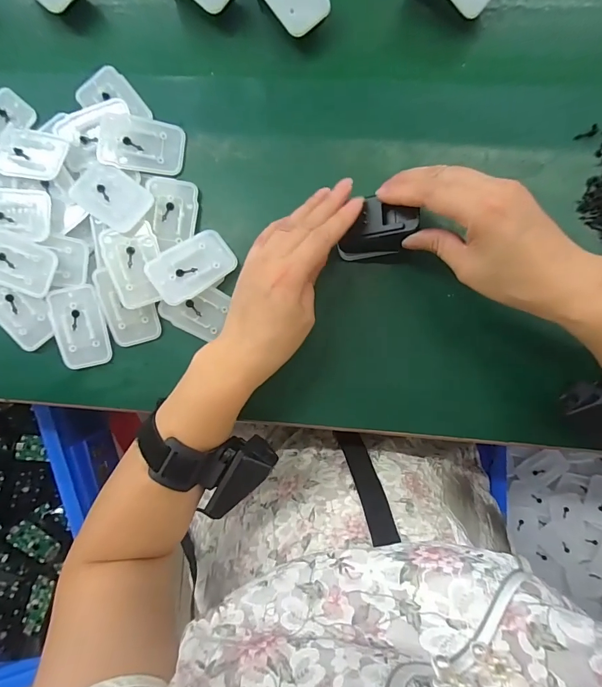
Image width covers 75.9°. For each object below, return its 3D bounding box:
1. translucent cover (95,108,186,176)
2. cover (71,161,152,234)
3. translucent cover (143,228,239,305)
[{"bbox_3d":[-0.134,-0.169,0.326,0.068,0.005,0.046,8,89,-8],"label":"translucent cover"},{"bbox_3d":[-0.158,-0.122,0.321,0.064,0.008,0.042,34,89,5],"label":"cover"},{"bbox_3d":[-0.091,-0.065,0.322,0.069,0.005,0.043,-37,89,-15],"label":"translucent cover"}]

